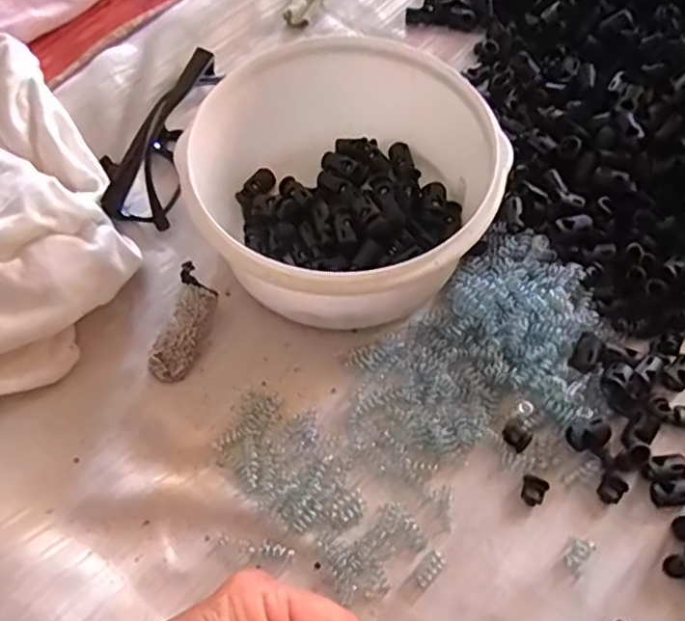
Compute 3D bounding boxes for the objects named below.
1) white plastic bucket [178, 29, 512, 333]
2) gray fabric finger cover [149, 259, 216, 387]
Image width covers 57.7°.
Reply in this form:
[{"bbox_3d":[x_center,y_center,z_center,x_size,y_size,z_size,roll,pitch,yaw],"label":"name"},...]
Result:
[{"bbox_3d":[0.003,-0.069,0.343,0.146,0.074,0.158,0,62,1],"label":"white plastic bucket"},{"bbox_3d":[-0.086,0.007,0.339,0.022,0.011,0.064,15,78,8],"label":"gray fabric finger cover"}]

